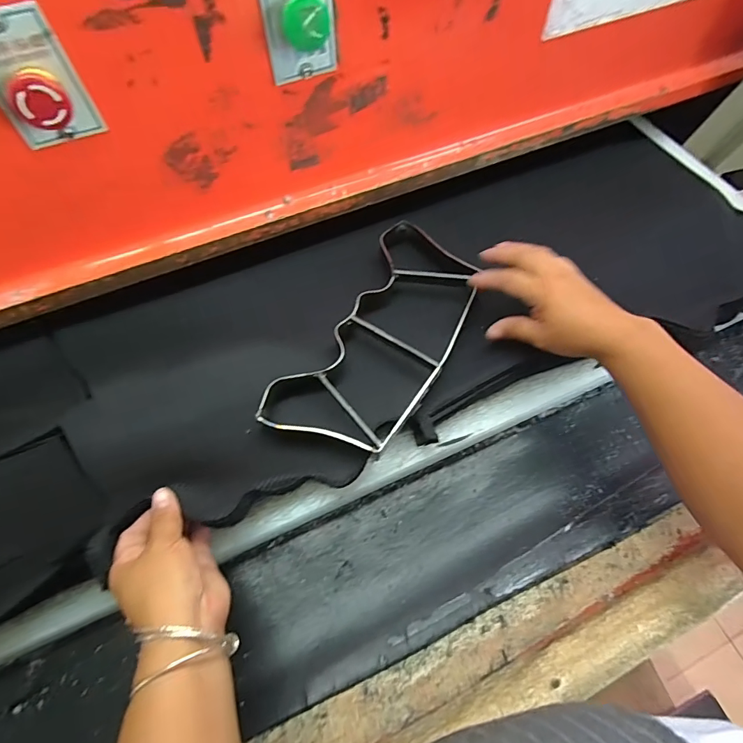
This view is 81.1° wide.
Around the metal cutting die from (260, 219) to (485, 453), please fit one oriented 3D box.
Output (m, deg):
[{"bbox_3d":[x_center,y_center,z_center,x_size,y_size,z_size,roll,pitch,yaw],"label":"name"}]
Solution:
[{"bbox_3d":[0.015,-0.046,0.453,0.136,0.024,0.289,27,65,13],"label":"metal cutting die"}]

